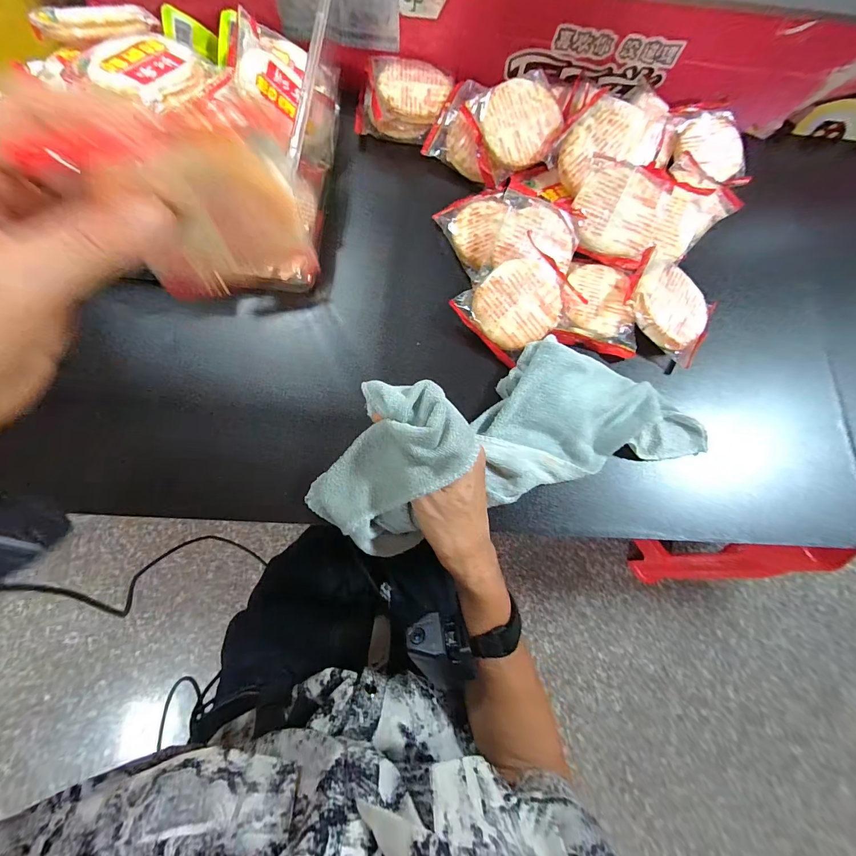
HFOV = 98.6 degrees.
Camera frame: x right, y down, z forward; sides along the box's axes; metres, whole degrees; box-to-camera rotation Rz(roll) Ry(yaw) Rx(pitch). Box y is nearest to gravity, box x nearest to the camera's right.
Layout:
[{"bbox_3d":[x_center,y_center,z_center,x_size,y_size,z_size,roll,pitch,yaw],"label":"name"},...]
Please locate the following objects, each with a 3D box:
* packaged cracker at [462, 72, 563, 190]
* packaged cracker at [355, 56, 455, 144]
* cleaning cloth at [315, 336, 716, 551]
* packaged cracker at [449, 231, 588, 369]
[{"bbox_3d":[0.097,-0.316,0.384,0.100,0.024,0.082,-22,98,0],"label":"packaged cracker"},{"bbox_3d":[-0.025,-0.360,0.405,0.097,0.030,0.083,14,75,-1],"label":"packaged cracker"},{"bbox_3d":[0.077,-0.001,0.314,0.335,0.093,0.122,-13,77,-16],"label":"cleaning cloth"},{"bbox_3d":[0.086,-0.119,0.349,0.099,0.017,0.081,-40,97,6],"label":"packaged cracker"}]

